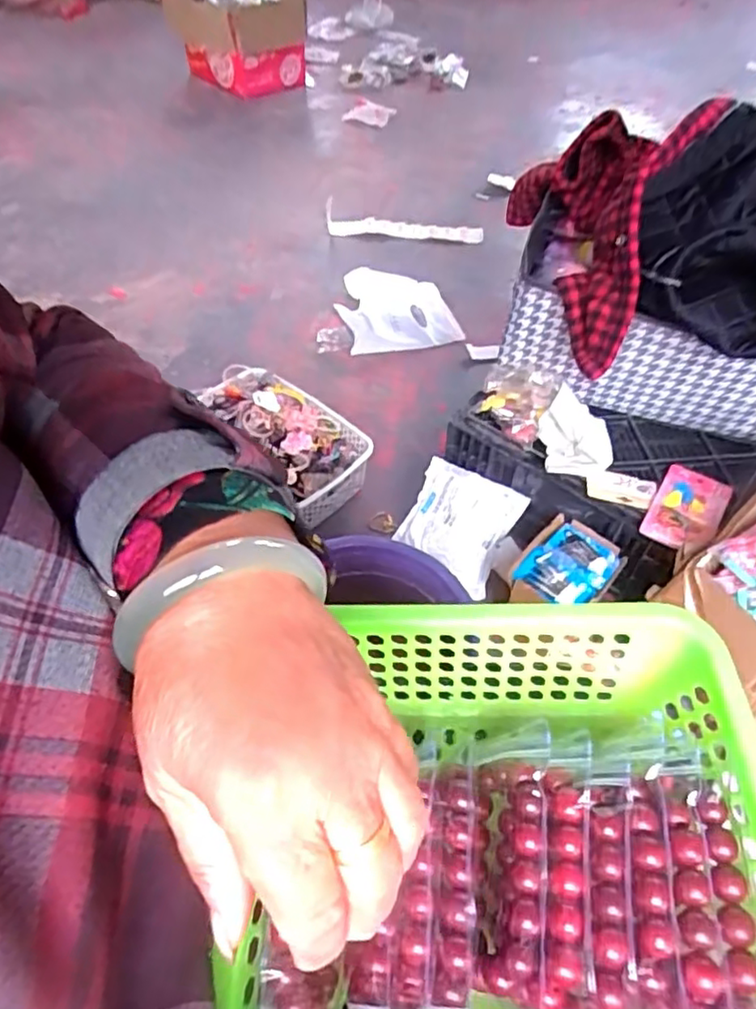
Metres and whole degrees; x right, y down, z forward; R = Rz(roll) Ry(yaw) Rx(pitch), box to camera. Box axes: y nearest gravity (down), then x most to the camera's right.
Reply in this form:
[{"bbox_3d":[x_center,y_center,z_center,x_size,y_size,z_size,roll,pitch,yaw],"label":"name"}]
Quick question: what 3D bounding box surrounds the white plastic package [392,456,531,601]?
[{"bbox_3d":[0.119,0.028,0.945,0.155,0.156,0.024,29,14,22],"label":"white plastic package"}]

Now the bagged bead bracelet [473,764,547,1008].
[{"bbox_3d":[0.059,0.171,0.293,0.026,0.059,0.091,5,51,4],"label":"bagged bead bracelet"}]

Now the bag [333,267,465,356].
[{"bbox_3d":[0.030,-0.439,1.372,0.235,0.056,0.290,-13,54,-5],"label":"bag"}]

